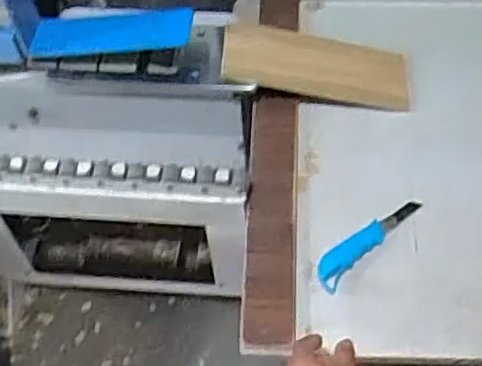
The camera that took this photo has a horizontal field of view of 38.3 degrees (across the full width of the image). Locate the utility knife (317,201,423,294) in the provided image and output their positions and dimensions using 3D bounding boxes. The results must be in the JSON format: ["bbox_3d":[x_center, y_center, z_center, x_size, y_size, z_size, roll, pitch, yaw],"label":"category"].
[{"bbox_3d":[0.180,0.078,0.973,0.197,0.021,0.038,-37,61,-21],"label":"utility knife"}]

